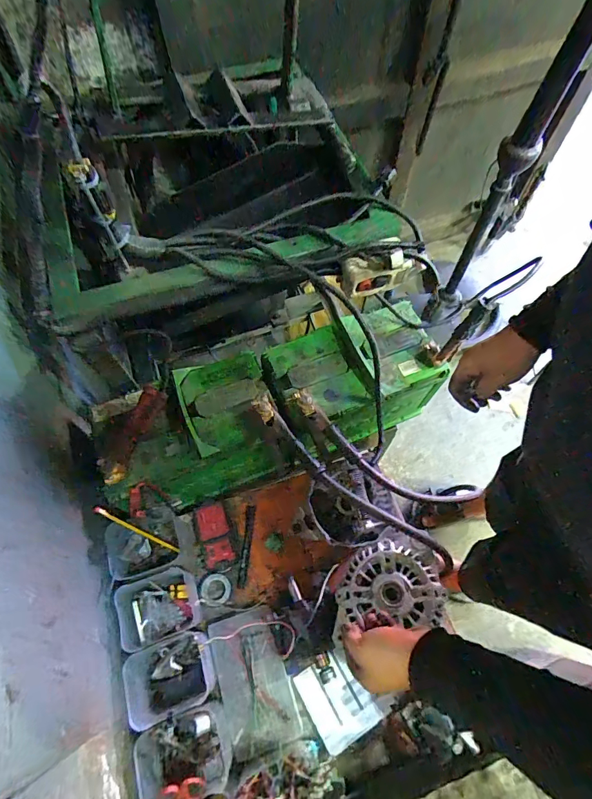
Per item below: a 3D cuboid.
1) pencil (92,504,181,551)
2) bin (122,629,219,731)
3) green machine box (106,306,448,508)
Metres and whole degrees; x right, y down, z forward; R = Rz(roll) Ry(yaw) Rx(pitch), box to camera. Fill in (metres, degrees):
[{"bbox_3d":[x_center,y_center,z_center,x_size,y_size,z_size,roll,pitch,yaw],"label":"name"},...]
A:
[{"bbox_3d":[-0.244,0.202,0.631,0.148,0.012,0.010,40,63,-27],"label":"pencil"},{"bbox_3d":[-0.173,0.388,0.574,0.105,0.078,0.091,-19,65,-9],"label":"bin"},{"bbox_3d":[-0.025,0.038,0.749,0.568,0.205,0.223,-18,65,-9],"label":"green machine box"}]

